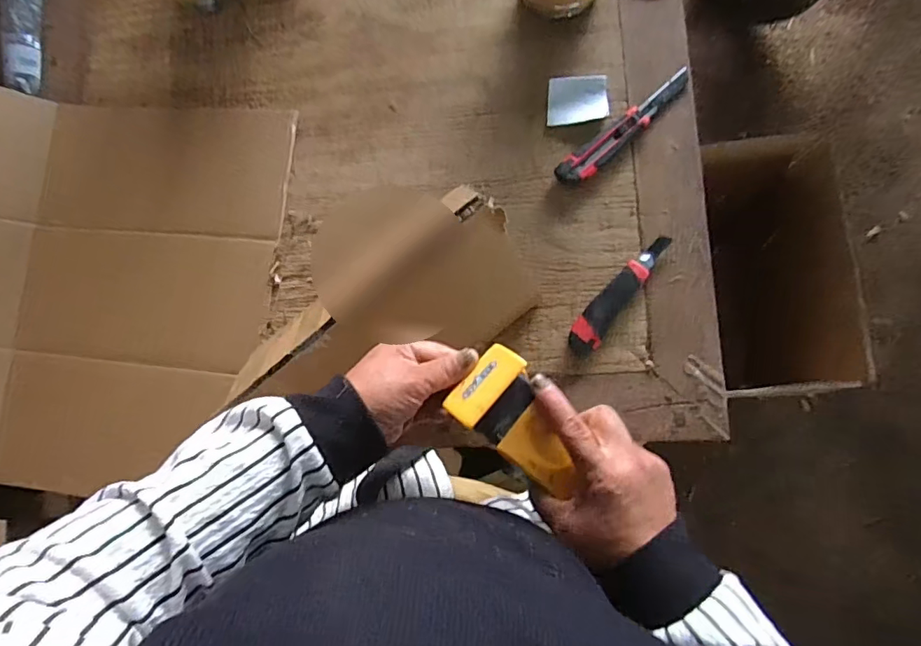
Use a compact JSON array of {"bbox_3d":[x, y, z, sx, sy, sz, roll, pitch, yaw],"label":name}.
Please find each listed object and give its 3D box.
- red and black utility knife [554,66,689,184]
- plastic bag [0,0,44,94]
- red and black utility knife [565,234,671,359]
[{"bbox_3d":[0.224,-0.261,0.679,0.216,0.017,0.040,-36,82,3],"label":"red and black utility knife"},{"bbox_3d":[-0.718,-0.468,0.820,0.052,0.039,0.189,-1,86,9],"label":"plastic bag"},{"bbox_3d":[0.206,-0.039,0.660,0.042,0.020,0.188,36,91,9],"label":"red and black utility knife"}]

